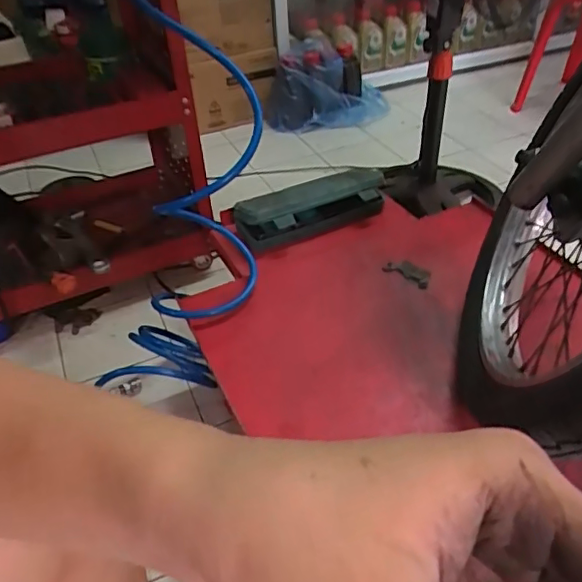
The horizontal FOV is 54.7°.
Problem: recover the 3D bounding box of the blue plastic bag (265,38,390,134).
[{"bbox_3d":[0.124,-0.675,1.835,0.400,0.229,0.159,-20,43,-18],"label":"blue plastic bag"}]

